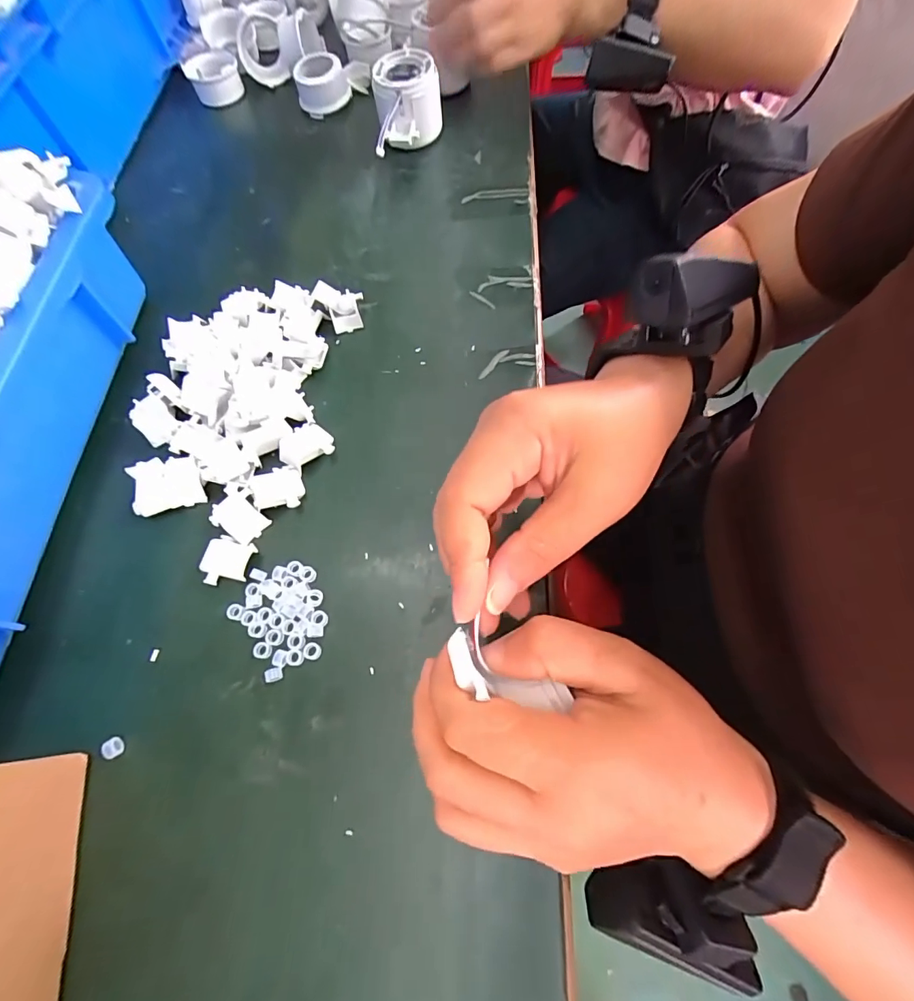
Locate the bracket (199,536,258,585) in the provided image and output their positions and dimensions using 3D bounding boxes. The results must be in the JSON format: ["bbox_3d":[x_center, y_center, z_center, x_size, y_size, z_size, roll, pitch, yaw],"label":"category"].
[{"bbox_3d":[-0.138,0.036,0.272,0.028,0.005,0.028,13,68,8],"label":"bracket"}]

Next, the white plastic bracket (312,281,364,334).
[{"bbox_3d":[-0.089,-0.146,0.343,0.035,0.019,0.032,-12,67,-2],"label":"white plastic bracket"}]

